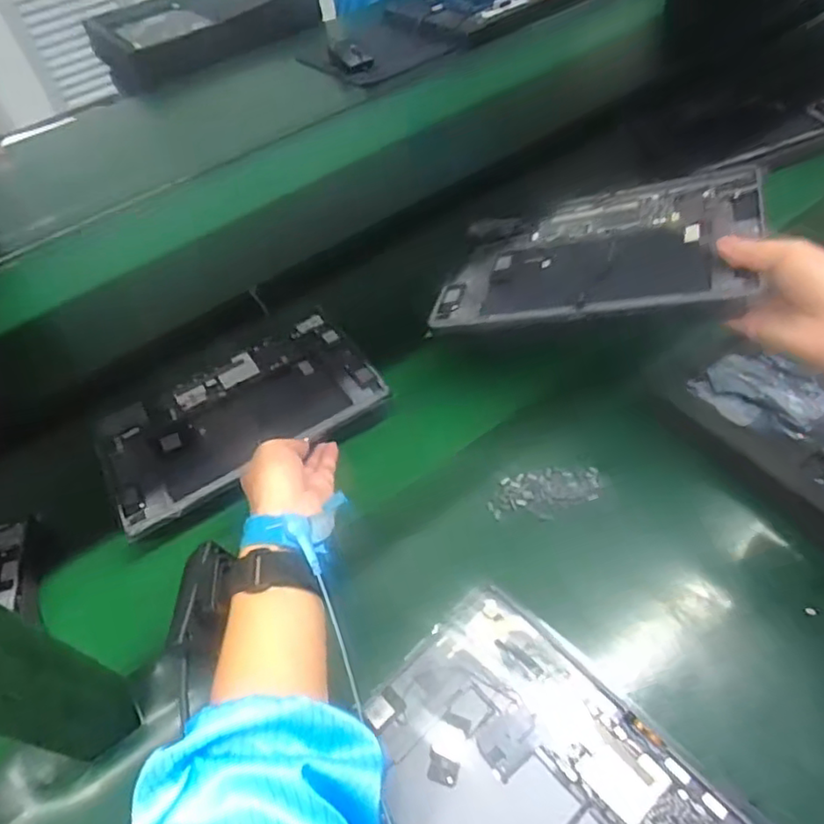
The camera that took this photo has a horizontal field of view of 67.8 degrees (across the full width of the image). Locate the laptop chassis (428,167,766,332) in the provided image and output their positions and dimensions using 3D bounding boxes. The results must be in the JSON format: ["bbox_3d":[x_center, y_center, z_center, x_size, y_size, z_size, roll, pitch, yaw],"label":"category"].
[{"bbox_3d":[0.152,-0.138,0.522,0.251,0.009,0.169,-3,48,28],"label":"laptop chassis"}]

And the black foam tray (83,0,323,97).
[{"bbox_3d":[-0.460,-0.866,1.357,0.456,0.099,0.260,-28,52,-16],"label":"black foam tray"}]

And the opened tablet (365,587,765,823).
[{"bbox_3d":[0.088,0.247,0.377,0.169,0.014,0.252,-37,55,-22],"label":"opened tablet"}]

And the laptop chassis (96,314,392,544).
[{"bbox_3d":[-0.162,-0.001,0.581,0.252,0.020,0.152,-29,52,-17],"label":"laptop chassis"}]

